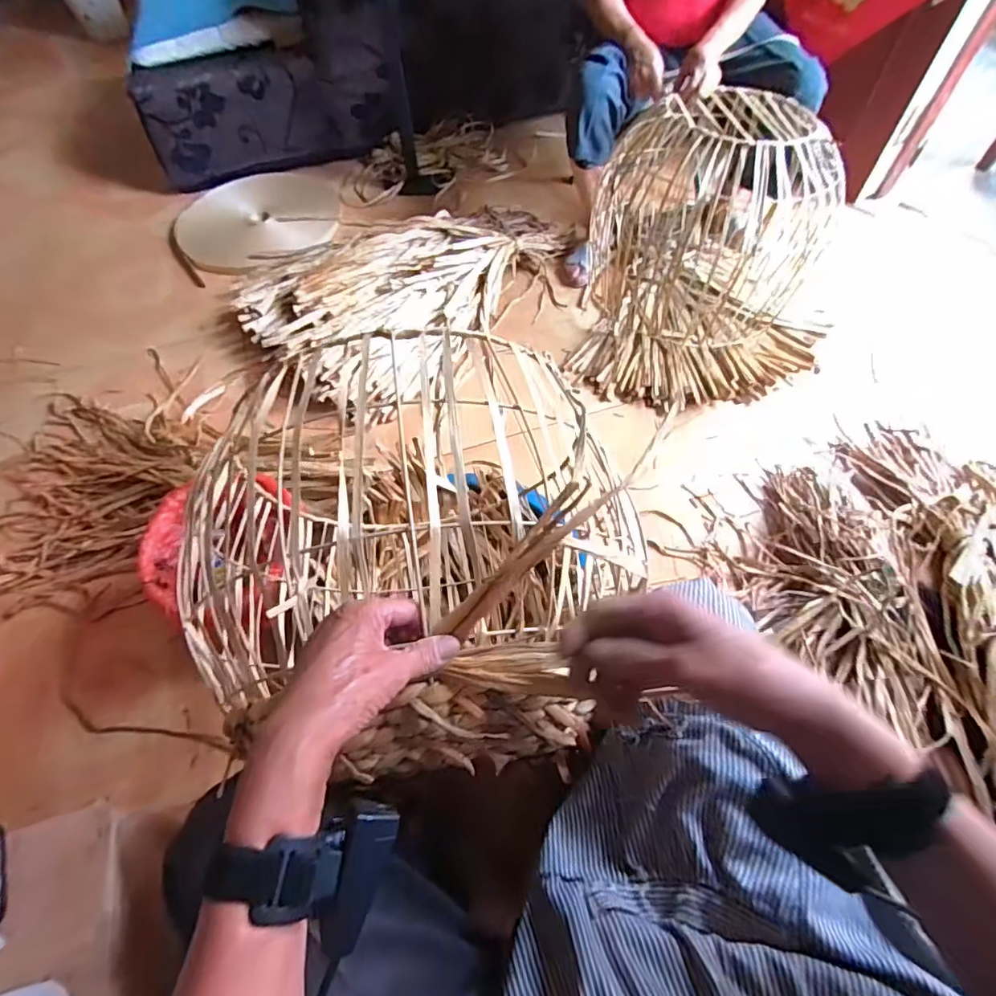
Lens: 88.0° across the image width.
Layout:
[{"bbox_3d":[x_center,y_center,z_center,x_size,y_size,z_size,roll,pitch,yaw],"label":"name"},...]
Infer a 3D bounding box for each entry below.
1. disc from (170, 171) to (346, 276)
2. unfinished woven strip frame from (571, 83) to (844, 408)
[{"bbox_3d":[-0.736,-0.881,1.600,0.464,0.045,0.464,2,62,-3],"label":"disc"},{"bbox_3d":[0.516,-0.551,1.161,0.612,0.408,0.586,8,61,7],"label":"unfinished woven strip frame"}]

